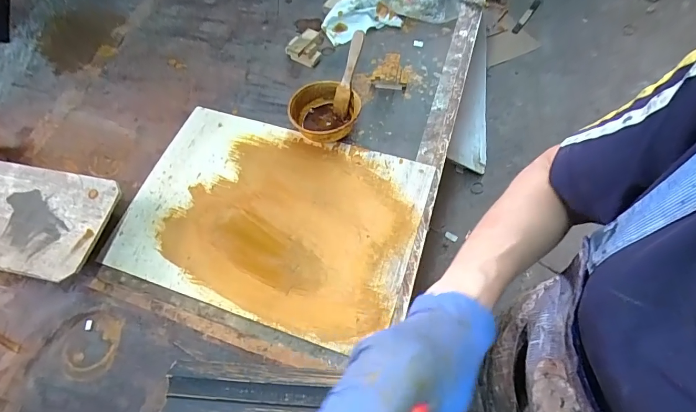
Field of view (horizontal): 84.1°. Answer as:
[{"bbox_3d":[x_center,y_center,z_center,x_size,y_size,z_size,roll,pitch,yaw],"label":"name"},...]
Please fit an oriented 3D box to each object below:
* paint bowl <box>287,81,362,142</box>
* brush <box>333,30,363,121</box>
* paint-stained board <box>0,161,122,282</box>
[{"bbox_3d":[-0.040,-0.151,0.652,0.118,0.057,0.106,-2,62,1],"label":"paint bowl"},{"bbox_3d":[0.000,-0.211,0.629,0.030,0.145,0.015,36,43,21],"label":"brush"},{"bbox_3d":[-0.467,0.016,0.564,0.236,0.015,0.158,10,62,9],"label":"paint-stained board"}]

